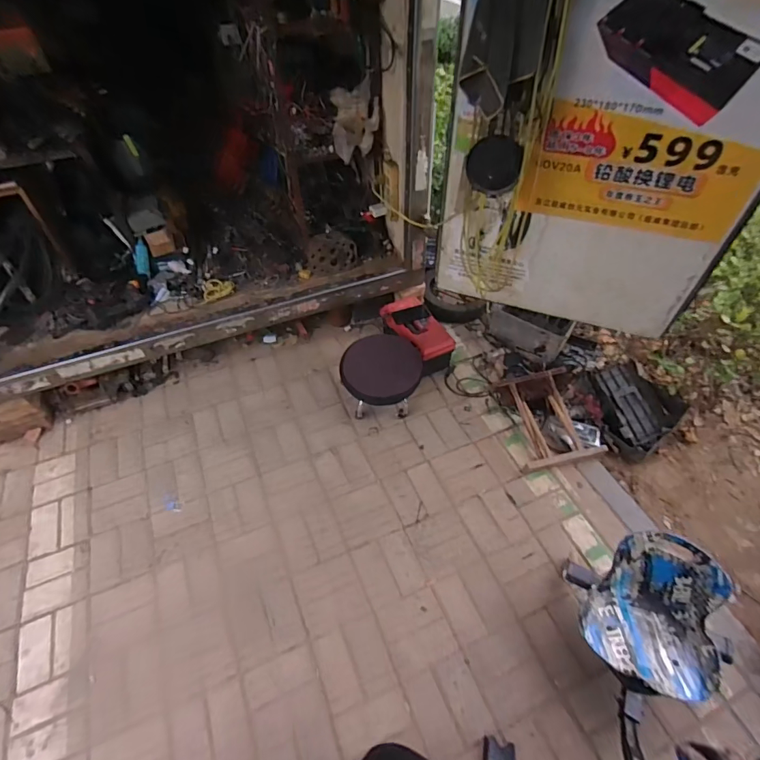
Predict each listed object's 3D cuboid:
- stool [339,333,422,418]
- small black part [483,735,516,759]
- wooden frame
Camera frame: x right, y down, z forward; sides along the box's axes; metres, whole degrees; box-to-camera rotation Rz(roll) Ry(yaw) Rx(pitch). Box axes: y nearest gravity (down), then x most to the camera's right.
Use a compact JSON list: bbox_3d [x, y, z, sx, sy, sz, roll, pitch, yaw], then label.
[{"bbox_3d":[0.002,-0.012,1.741,0.299,0.191,0.281,-1,50,1],"label":"stool"},{"bbox_3d":[0.301,0.933,1.091,0.082,0.041,0.063,7,51,8],"label":"small black part"},{"bbox_3d":[0.644,0.133,1.690,0.318,0.137,0.392,-9,50,-6],"label":"wooden frame"}]

